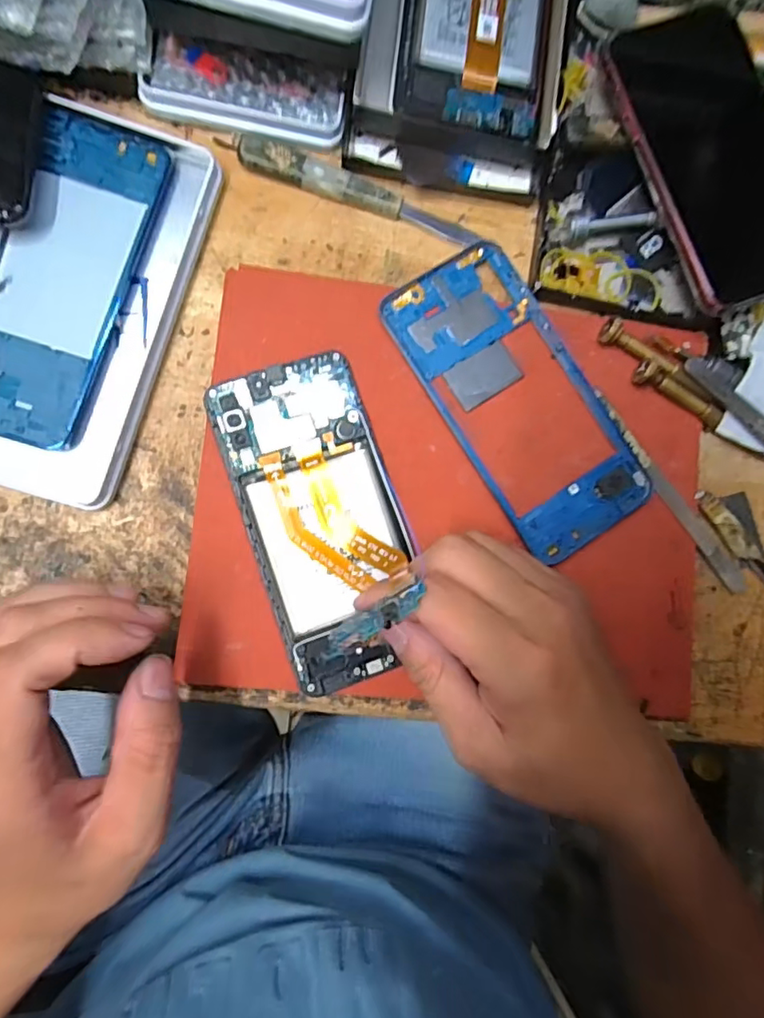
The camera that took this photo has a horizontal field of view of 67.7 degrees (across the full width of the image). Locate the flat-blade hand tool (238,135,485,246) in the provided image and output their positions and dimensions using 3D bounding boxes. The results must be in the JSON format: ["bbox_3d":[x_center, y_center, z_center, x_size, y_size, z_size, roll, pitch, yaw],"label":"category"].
[{"bbox_3d":[-0.010,-0.160,0.289,0.124,0.010,0.015,15,84,-5],"label":"flat-blade hand tool"}]

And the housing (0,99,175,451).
[{"bbox_3d":[-0.157,-0.110,0.265,0.074,0.006,0.154,17,84,-5],"label":"housing"}]

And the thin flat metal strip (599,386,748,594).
[{"bbox_3d":[0.150,-0.008,0.296,0.013,0.004,0.127,-39,91,-8],"label":"thin flat metal strip"}]

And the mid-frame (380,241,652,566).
[{"bbox_3d":[0.068,-0.055,0.290,0.073,0.004,0.158,-34,89,-5],"label":"mid-frame"}]

